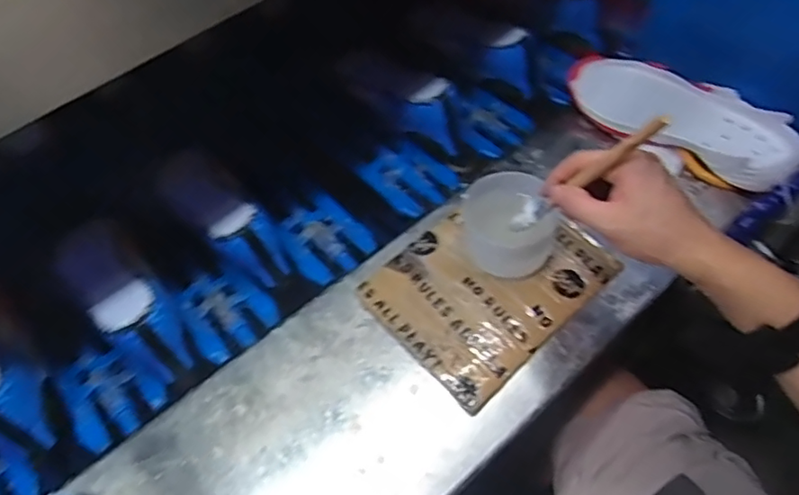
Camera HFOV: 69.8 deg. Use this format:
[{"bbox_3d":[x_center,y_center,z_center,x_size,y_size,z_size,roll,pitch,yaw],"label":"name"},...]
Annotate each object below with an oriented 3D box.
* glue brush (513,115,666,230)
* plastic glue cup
[{"bbox_3d":[0.147,-0.053,0.468,0.016,0.185,0.014,30,60,-12],"label":"glue brush"},{"bbox_3d":[0.116,-0.022,0.595,0.091,0.068,0.095,-16,58,-7],"label":"plastic glue cup"}]

